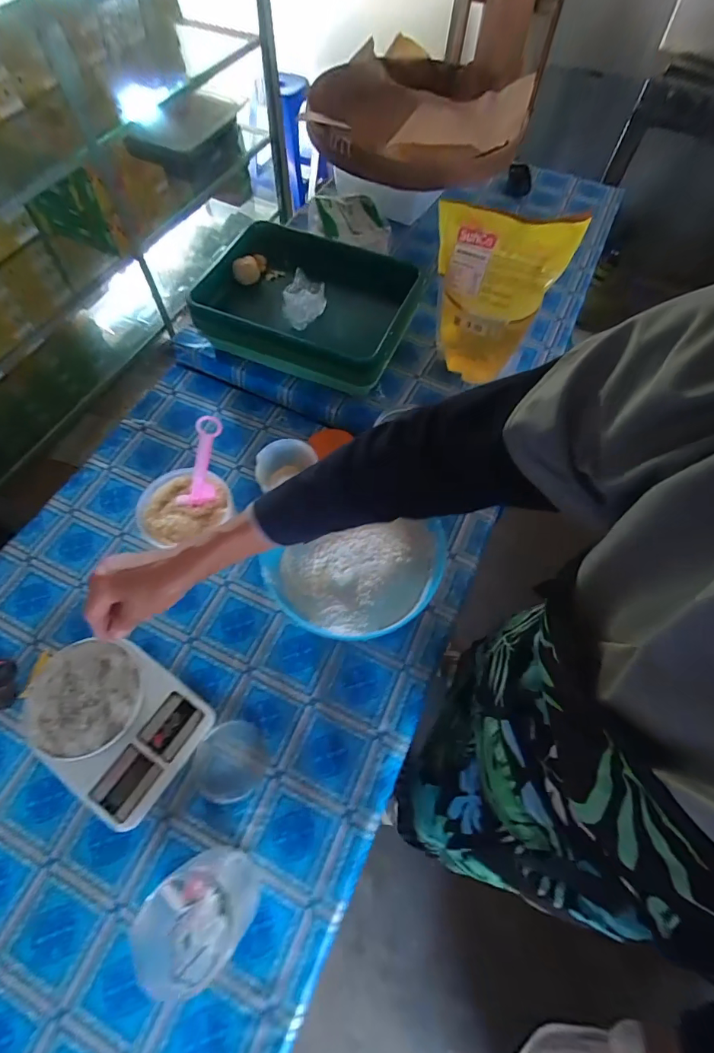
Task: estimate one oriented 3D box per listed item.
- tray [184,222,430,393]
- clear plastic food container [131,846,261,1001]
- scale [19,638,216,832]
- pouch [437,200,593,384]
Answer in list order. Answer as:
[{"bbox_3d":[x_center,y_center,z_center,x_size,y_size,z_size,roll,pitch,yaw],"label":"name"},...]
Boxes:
[{"bbox_3d":[-0.076,-0.406,0.792,0.364,0.089,0.273,21,65,8],"label":"tray"},{"bbox_3d":[-0.158,0.396,0.446,0.095,0.121,0.087,1,64,-2],"label":"clear plastic food container"},{"bbox_3d":[-0.320,0.248,0.559,0.225,0.038,0.162,31,67,12],"label":"scale"},{"bbox_3d":[0.202,-0.358,0.695,0.190,0.262,0.052,27,66,11],"label":"pouch"}]

